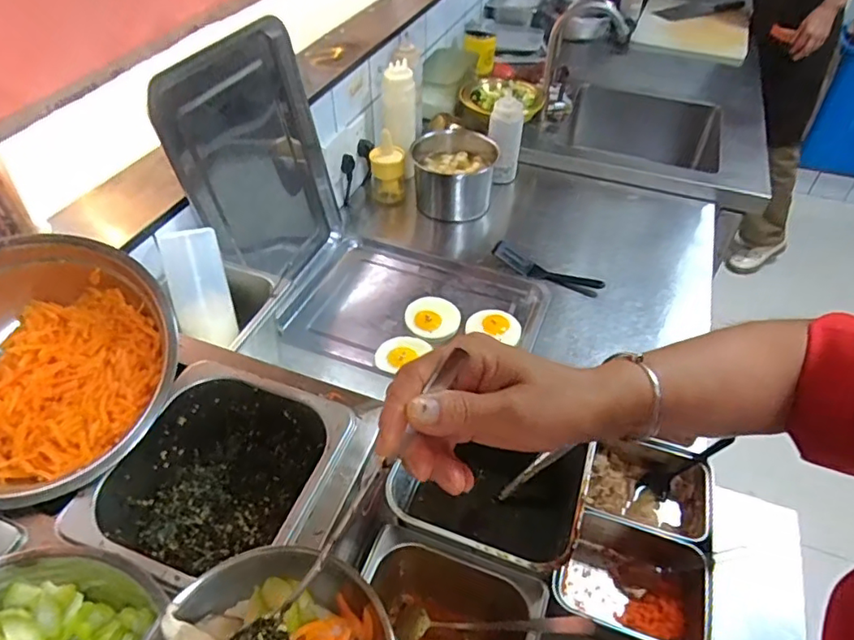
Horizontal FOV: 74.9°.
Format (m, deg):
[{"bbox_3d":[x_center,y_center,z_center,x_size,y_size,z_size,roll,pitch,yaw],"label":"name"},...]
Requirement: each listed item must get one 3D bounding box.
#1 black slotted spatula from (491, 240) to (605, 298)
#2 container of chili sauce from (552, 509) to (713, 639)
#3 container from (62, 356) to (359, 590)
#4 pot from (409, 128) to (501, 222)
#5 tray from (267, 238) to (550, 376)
[{"bbox_3d":[0.204,-0.087,0.971,0.199,0.016,0.053,24,51,22],"label":"black slotted spatula"},{"bbox_3d":[0.206,0.264,0.553,0.148,0.066,0.110,15,48,15],"label":"container of chili sauce"},{"bbox_3d":[-0.158,0.137,0.456,0.158,0.092,0.169,14,48,14],"label":"container"},{"bbox_3d":[0.051,-0.290,1.102,0.163,0.107,0.150,8,47,8],"label":"pot"},{"bbox_3d":[-0.023,-0.017,0.905,0.392,0.036,0.267,15,48,15],"label":"tray"}]

